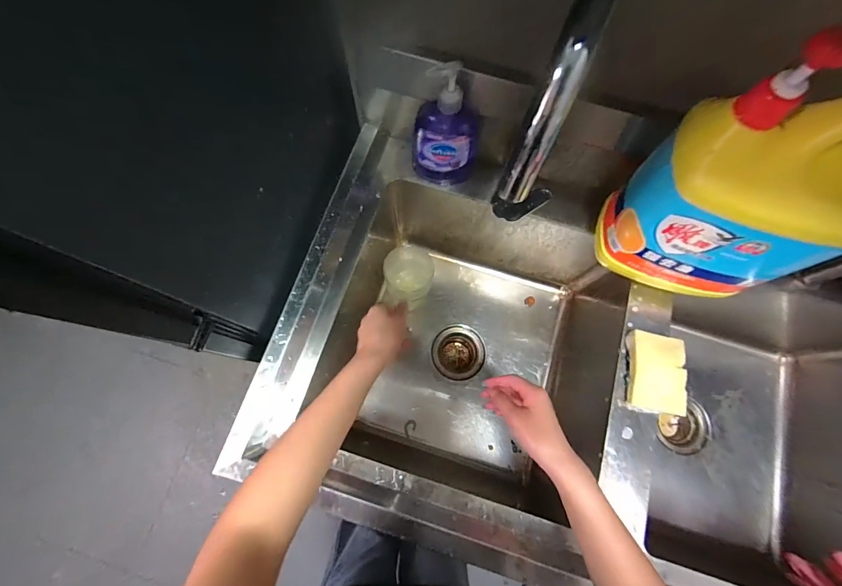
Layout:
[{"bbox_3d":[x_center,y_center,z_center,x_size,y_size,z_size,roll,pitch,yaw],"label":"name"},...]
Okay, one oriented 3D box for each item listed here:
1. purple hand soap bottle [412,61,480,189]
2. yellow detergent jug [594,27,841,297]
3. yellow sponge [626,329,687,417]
[{"bbox_3d":[0.036,-0.224,0.516,0.091,0.178,0.063,-6,75,-3],"label":"purple hand soap bottle"},{"bbox_3d":[0.352,-0.099,0.401,0.198,0.272,0.116,15,75,3],"label":"yellow detergent jug"},{"bbox_3d":[0.327,0.109,0.498,0.074,0.019,0.102,8,75,1],"label":"yellow sponge"}]

